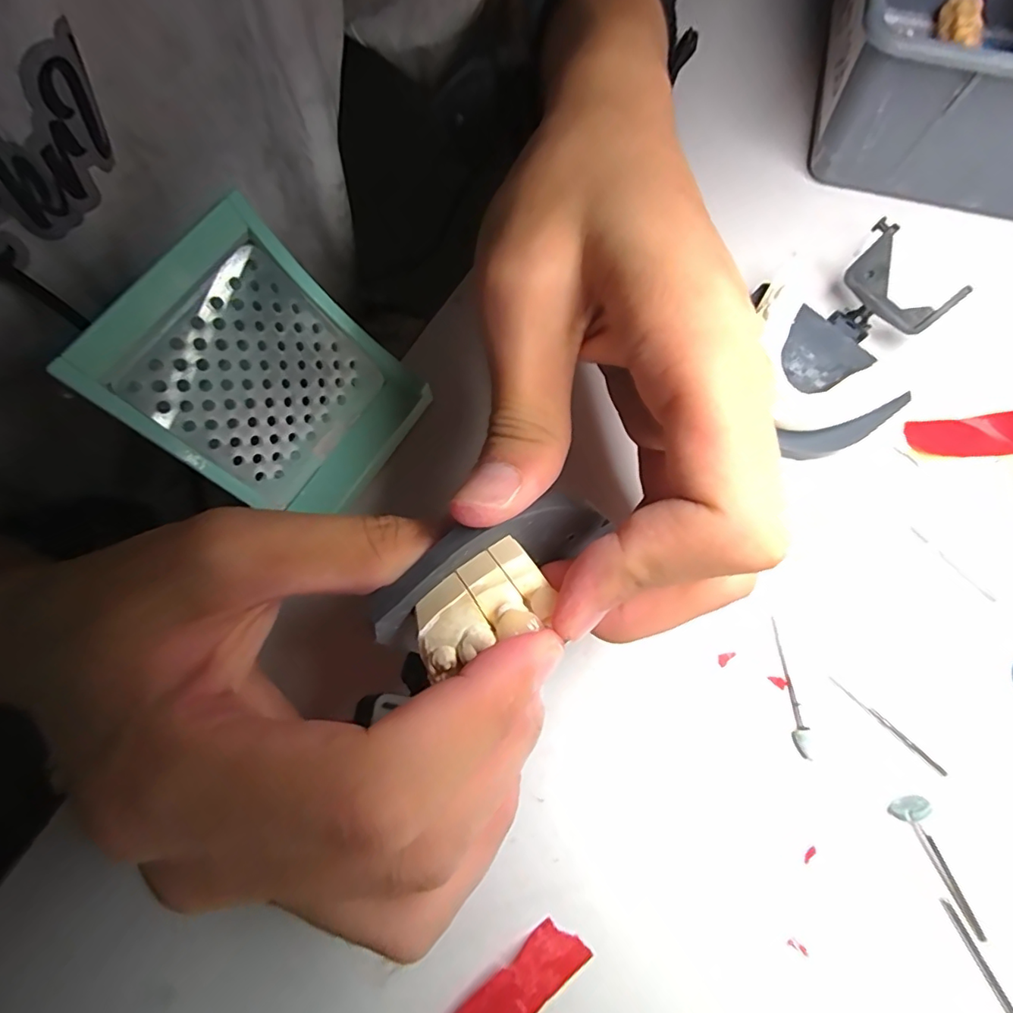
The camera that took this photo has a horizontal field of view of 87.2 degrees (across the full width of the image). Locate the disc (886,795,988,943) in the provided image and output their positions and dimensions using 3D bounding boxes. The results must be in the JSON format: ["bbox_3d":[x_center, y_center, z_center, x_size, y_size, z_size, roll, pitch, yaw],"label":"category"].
[{"bbox_3d":[0.134,0.109,0.161,0.009,0.008,0.042,-27,73,-8],"label":"disc"}]

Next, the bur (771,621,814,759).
[{"bbox_3d":[0.097,0.061,0.180,0.004,0.004,0.045,-3,72,0],"label":"bur"}]

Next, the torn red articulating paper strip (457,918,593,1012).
[{"bbox_3d":[-0.001,0.146,0.152,0.056,0.005,0.018,-43,76,-13],"label":"torn red articulating paper strip"}]

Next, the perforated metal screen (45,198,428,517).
[{"bbox_3d":[-0.079,-0.041,0.181,0.012,0.092,0.074,14,65,49],"label":"perforated metal screen"}]

